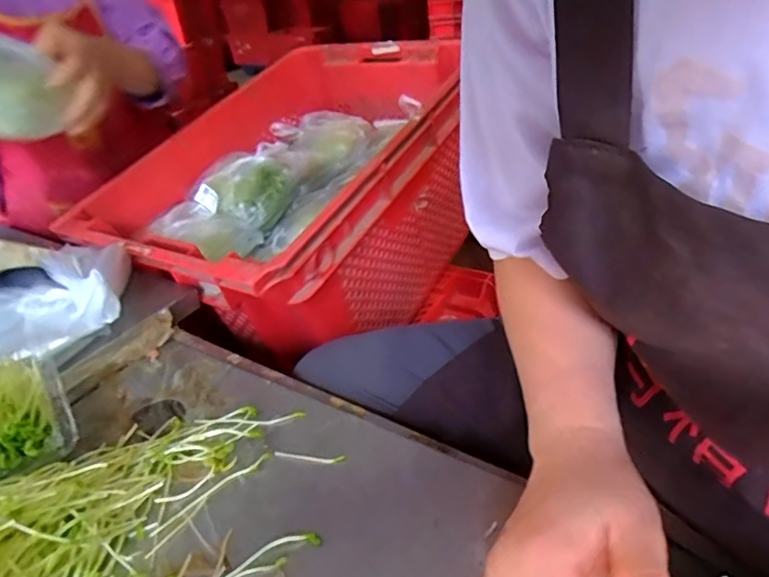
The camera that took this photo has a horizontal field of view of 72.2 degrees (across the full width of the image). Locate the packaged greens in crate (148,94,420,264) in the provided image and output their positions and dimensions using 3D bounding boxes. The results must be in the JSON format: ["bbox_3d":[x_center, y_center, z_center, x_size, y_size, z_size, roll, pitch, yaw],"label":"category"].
[{"bbox_3d":[-0.153,-0.191,0.892,0.251,0.113,0.458,13,38,26],"label":"packaged greens in crate"}]

